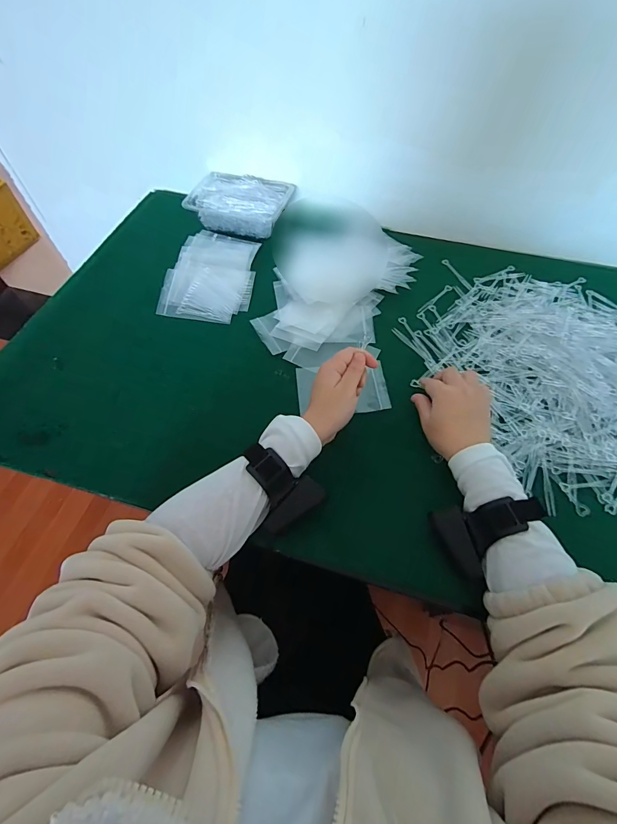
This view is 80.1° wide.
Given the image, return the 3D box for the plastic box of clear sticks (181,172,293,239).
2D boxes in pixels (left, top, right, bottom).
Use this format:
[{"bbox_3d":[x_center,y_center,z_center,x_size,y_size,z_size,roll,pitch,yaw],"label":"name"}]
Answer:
[{"bbox_3d":[-0.125,-0.387,0.690,0.176,0.051,0.114,15,60,9],"label":"plastic box of clear sticks"}]

